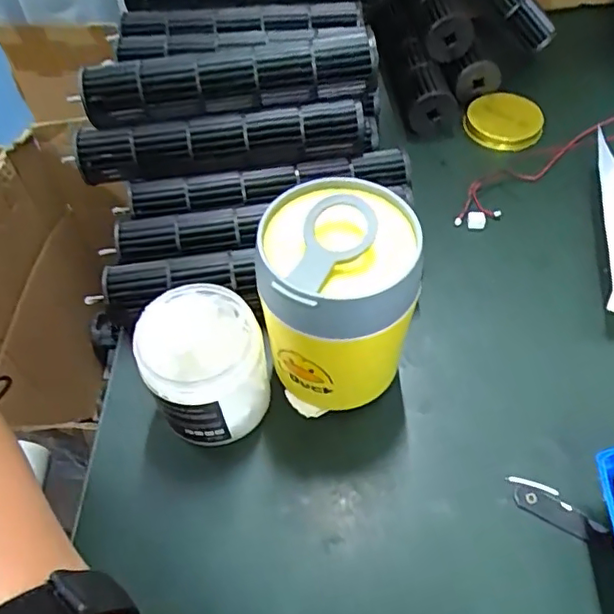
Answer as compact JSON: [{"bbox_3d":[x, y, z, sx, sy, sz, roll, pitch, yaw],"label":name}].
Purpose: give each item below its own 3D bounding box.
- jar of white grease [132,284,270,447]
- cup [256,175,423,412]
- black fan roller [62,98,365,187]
[{"bbox_3d":[-0.061,0.039,0.372,0.069,0.085,0.074,-1,55,2],"label":"jar of white grease"},{"bbox_3d":[0.021,0.004,0.358,0.087,0.145,0.088,-1,55,2],"label":"cup"},{"bbox_3d":[-0.073,-0.133,0.477,0.230,0.037,0.036,-4,55,0],"label":"black fan roller"}]

